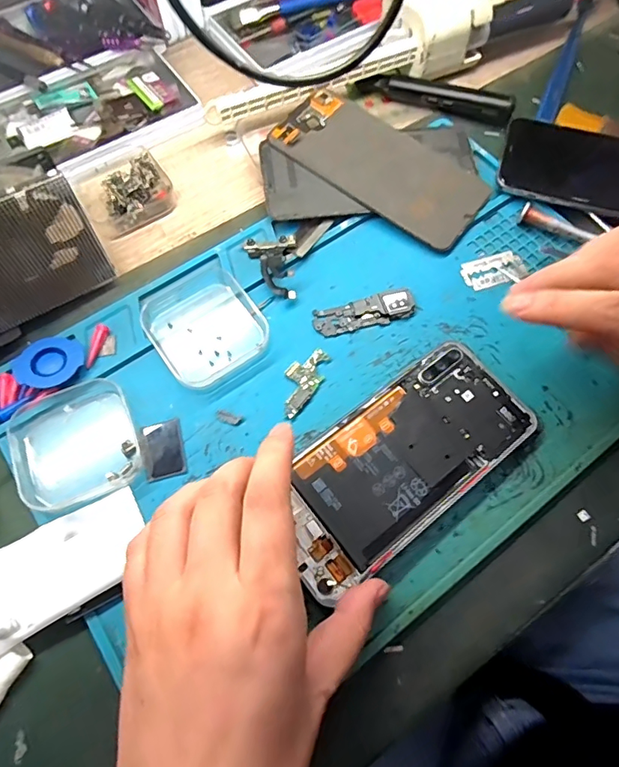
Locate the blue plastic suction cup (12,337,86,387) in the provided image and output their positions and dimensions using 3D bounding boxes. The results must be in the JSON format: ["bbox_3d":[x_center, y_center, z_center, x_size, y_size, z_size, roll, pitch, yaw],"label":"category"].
[{"bbox_3d":[-0.151,-0.012,0.284,0.038,0.010,0.033,11,67,4],"label":"blue plastic suction cup"}]

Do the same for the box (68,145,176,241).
[{"bbox_3d":[-0.132,-0.140,0.346,0.059,0.021,0.065,-33,71,-14],"label":"box"}]

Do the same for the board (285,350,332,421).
[{"bbox_3d":[-0.004,-0.002,0.289,0.021,0.004,0.045,33,71,13],"label":"board"}]

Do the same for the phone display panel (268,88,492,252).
[{"bbox_3d":[0.049,-0.154,0.344,0.148,0.004,0.068,37,73,9],"label":"phone display panel"}]

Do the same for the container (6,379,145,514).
[{"bbox_3d":[-0.128,0.032,0.269,0.062,0.011,0.065,-23,69,-10],"label":"container"}]

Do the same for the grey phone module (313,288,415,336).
[{"bbox_3d":[0.035,-0.045,0.308,0.064,0.004,0.020,-14,68,-7],"label":"grey phone module"}]

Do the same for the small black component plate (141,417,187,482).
[{"bbox_3d":[-0.081,0.036,0.271,0.021,0.004,0.032,-13,68,-6],"label":"small black component plate"}]

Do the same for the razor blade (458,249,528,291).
[{"bbox_3d":[0.121,-0.075,0.322,0.041,0.004,0.024,-15,68,-7],"label":"razor blade"}]

